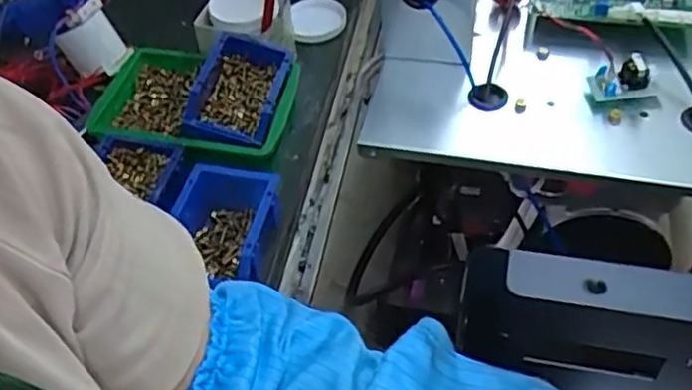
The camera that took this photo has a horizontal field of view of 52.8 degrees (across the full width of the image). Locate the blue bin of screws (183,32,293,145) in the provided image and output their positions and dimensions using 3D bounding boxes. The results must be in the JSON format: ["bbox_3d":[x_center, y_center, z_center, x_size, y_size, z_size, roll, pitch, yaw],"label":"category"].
[{"bbox_3d":[-0.139,-0.132,0.908,0.111,0.063,0.164,18,49,1],"label":"blue bin of screws"}]

